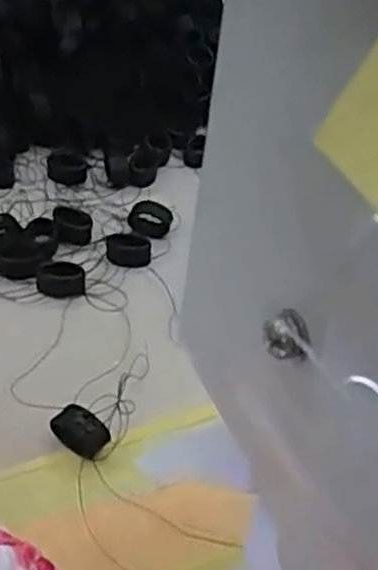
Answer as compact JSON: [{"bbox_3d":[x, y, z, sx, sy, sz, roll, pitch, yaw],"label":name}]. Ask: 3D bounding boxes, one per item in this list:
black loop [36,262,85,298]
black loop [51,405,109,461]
[{"bbox_3d":[-0.055,-0.002,0.329,0.020,0.008,0.018,-1,44,-9],"label":"black loop"},{"bbox_3d":[-0.039,0.053,0.271,0.018,0.010,0.013,31,48,22],"label":"black loop"}]

